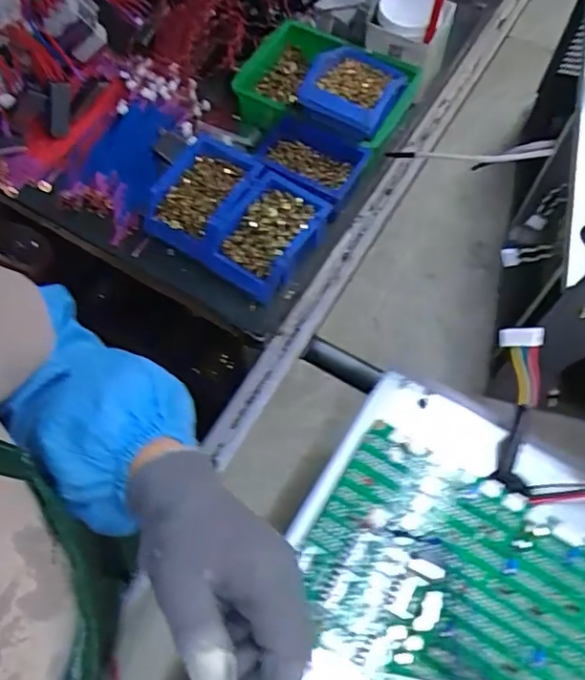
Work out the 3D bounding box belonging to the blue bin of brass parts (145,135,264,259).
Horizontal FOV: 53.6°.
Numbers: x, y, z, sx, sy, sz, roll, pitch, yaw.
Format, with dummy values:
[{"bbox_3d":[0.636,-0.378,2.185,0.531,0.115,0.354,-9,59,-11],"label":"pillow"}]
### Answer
[{"bbox_3d":[-0.123,-0.202,0.802,0.116,0.047,0.162,25,67,12],"label":"blue bin of brass parts"}]

